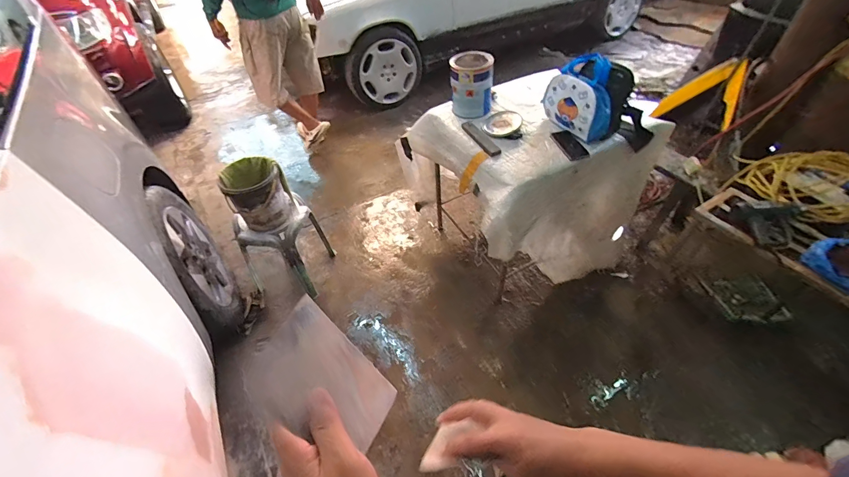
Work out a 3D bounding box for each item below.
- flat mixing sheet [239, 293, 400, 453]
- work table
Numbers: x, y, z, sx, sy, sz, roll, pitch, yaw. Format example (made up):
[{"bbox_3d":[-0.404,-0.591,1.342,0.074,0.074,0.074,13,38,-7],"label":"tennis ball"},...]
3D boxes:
[{"bbox_3d":[-0.086,0.131,0.324,0.006,0.139,0.097,-24,22,34],"label":"flat mixing sheet"},{"bbox_3d":[0.442,-0.222,1.710,0.860,0.731,0.769,-20,50,-13],"label":"work table"}]

